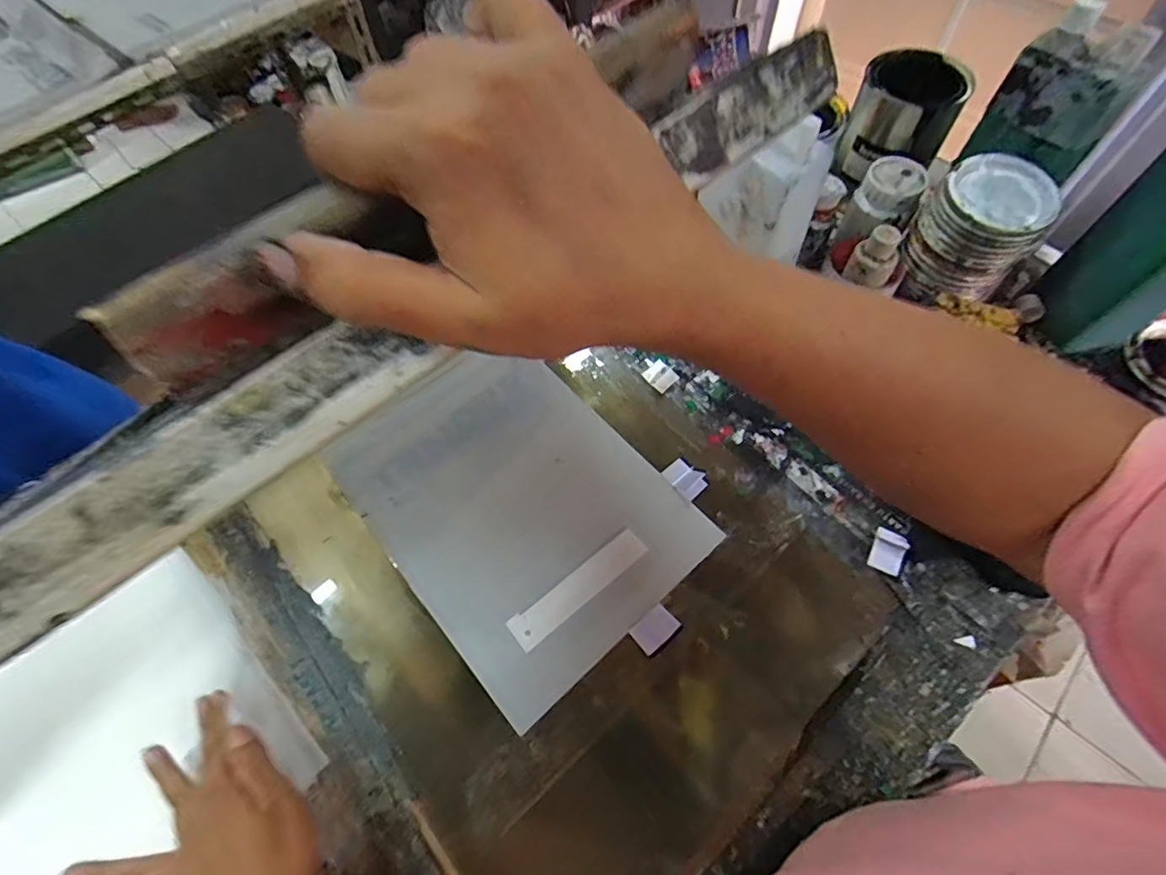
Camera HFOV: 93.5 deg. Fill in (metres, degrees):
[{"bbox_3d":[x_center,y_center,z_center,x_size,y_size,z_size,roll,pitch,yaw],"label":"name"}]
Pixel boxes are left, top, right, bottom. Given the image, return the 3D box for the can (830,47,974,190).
[{"bbox_3d":[0.353,-0.366,0.628,0.113,0.112,0.101,-28,64,-12],"label":"can"}]

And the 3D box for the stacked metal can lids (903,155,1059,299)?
[{"bbox_3d":[0.400,-0.214,0.559,0.095,0.094,0.101,-1,62,1],"label":"stacked metal can lids"}]

